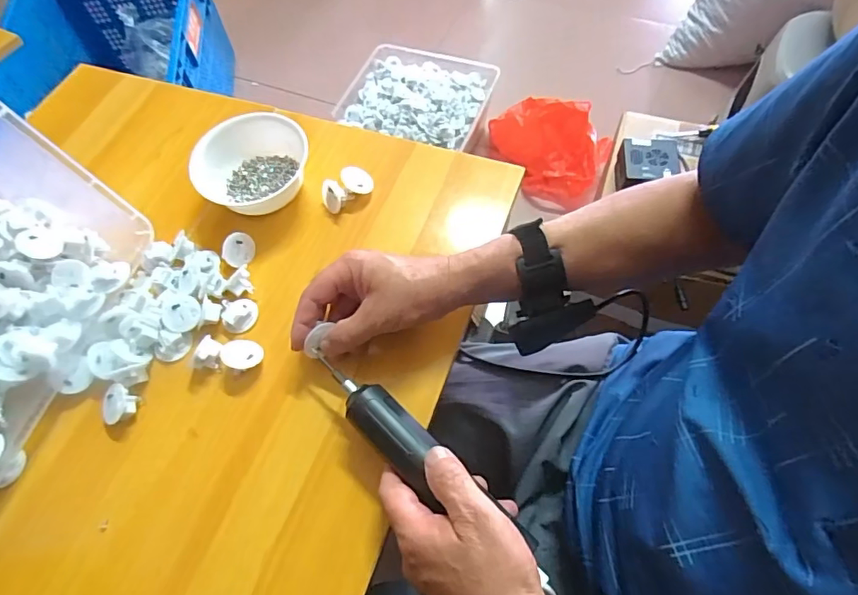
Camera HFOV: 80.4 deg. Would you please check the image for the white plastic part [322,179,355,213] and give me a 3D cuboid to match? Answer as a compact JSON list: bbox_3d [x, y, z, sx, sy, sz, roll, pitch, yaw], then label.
[{"bbox_3d":[-0.097,-0.104,0.519,0.025,0.024,0.026,-2,61,3],"label":"white plastic part"}]

